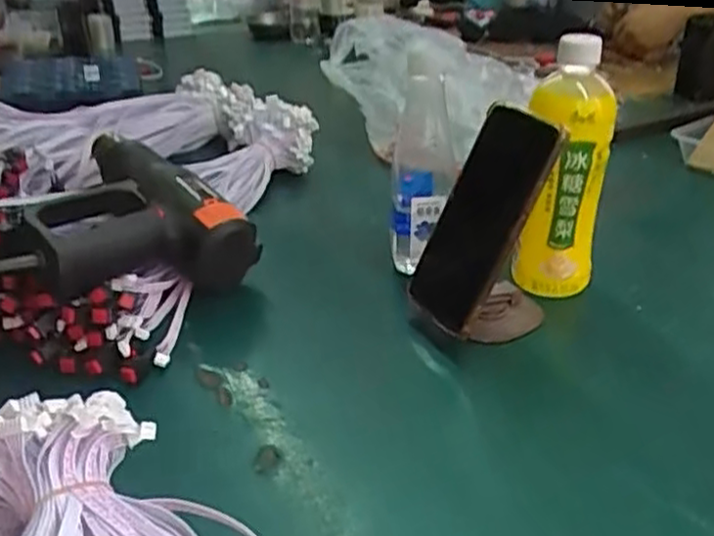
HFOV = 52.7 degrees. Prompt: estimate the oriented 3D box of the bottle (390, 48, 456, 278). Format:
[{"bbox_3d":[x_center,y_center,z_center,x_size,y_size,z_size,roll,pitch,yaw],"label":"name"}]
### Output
[{"bbox_3d":[0.055,-0.078,0.608,0.057,0.178,0.059,5,30,14],"label":"bottle"}]

